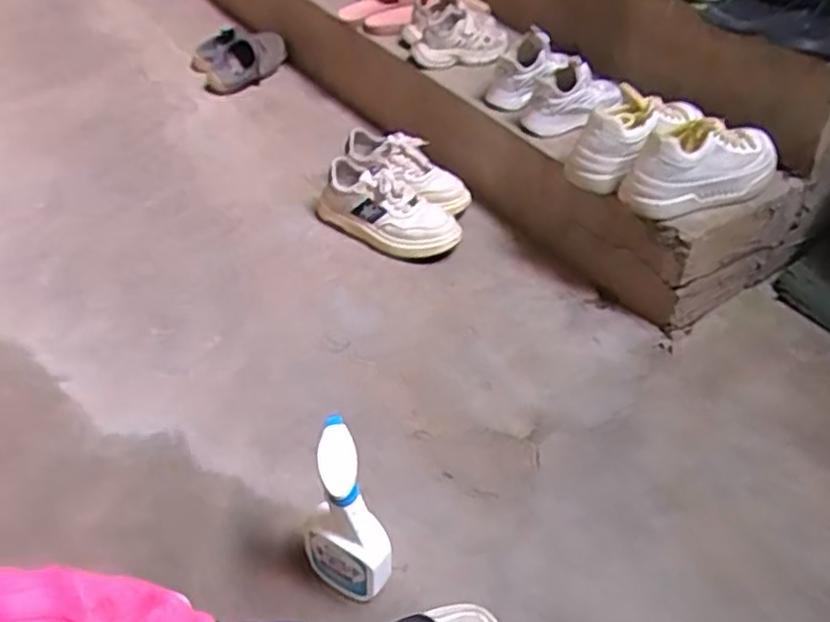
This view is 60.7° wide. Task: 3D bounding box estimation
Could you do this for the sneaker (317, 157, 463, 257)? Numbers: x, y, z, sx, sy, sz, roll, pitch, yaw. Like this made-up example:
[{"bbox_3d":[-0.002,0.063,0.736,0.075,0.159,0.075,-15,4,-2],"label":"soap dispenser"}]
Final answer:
[{"bbox_3d":[-0.043,-0.184,1.252,0.261,0.120,0.101,25,47,11],"label":"sneaker"}]

